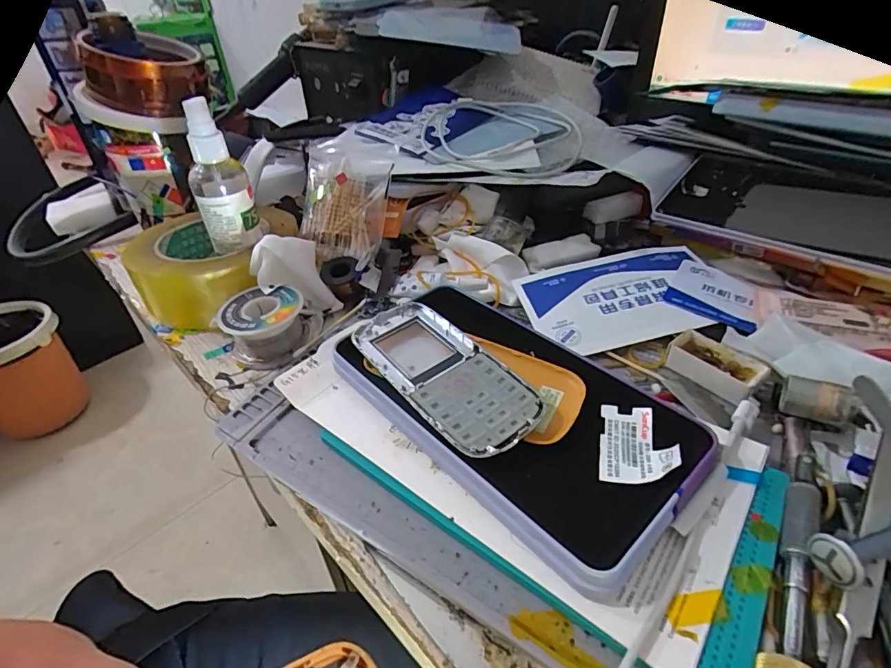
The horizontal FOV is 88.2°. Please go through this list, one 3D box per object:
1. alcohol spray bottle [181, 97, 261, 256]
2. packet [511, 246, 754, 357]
[{"bbox_3d":[-0.156,-0.105,0.313,0.038,0.093,0.030,-22,42,-23],"label":"alcohol spray bottle"},{"bbox_3d":[0.127,-0.025,0.314,0.142,0.011,0.086,-11,40,-5],"label":"packet"}]

